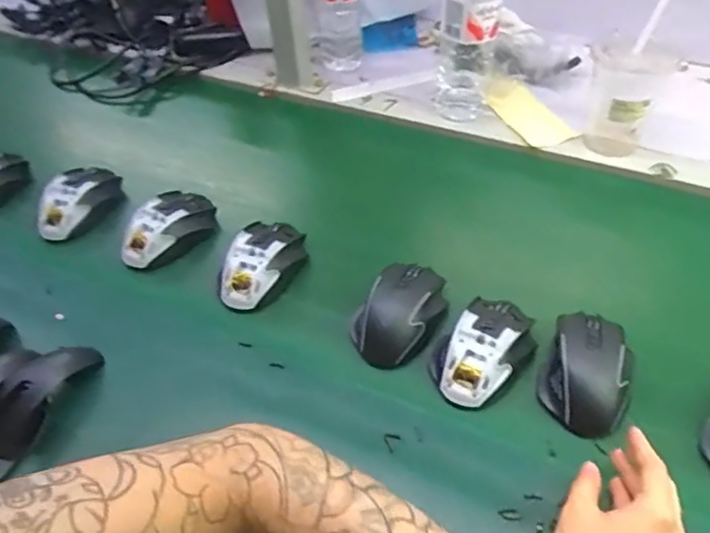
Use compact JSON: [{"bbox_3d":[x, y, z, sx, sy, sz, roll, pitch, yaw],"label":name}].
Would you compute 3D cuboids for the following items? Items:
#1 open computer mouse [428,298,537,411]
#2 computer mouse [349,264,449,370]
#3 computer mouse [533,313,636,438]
[{"bbox_3d":[0.117,0.069,0.590,0.119,0.034,0.081,-37,54,-27],"label":"open computer mouse"},{"bbox_3d":[0.045,0.046,0.623,0.079,0.039,0.108,25,53,25],"label":"computer mouse"},{"bbox_3d":[0.205,0.086,0.560,0.074,0.039,0.115,18,51,20],"label":"computer mouse"}]

